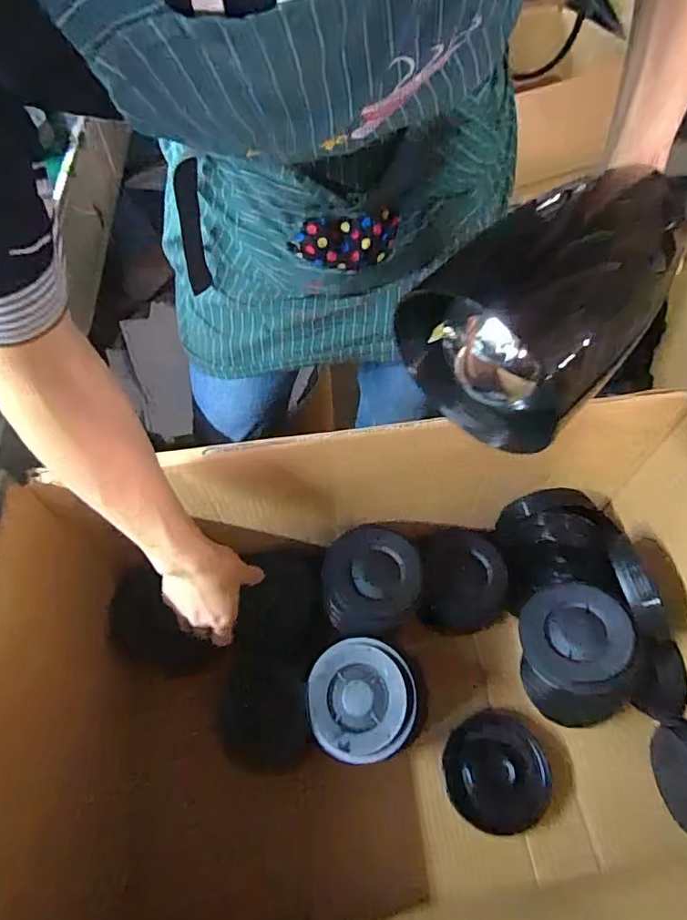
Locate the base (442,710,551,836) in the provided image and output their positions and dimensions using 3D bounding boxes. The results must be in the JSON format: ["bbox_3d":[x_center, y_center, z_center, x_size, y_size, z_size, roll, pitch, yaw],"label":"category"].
[{"bbox_3d":[0.185,0.378,0.654,0.118,0.032,0.125,0,59,1],"label":"base"}]

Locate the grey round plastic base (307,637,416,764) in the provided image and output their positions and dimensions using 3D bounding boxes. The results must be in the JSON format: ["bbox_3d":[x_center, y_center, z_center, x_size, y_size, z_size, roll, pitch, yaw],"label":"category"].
[{"bbox_3d":[0.020,0.263,0.594,0.119,0.028,0.119,-12,55,18],"label":"grey round plastic base"}]

